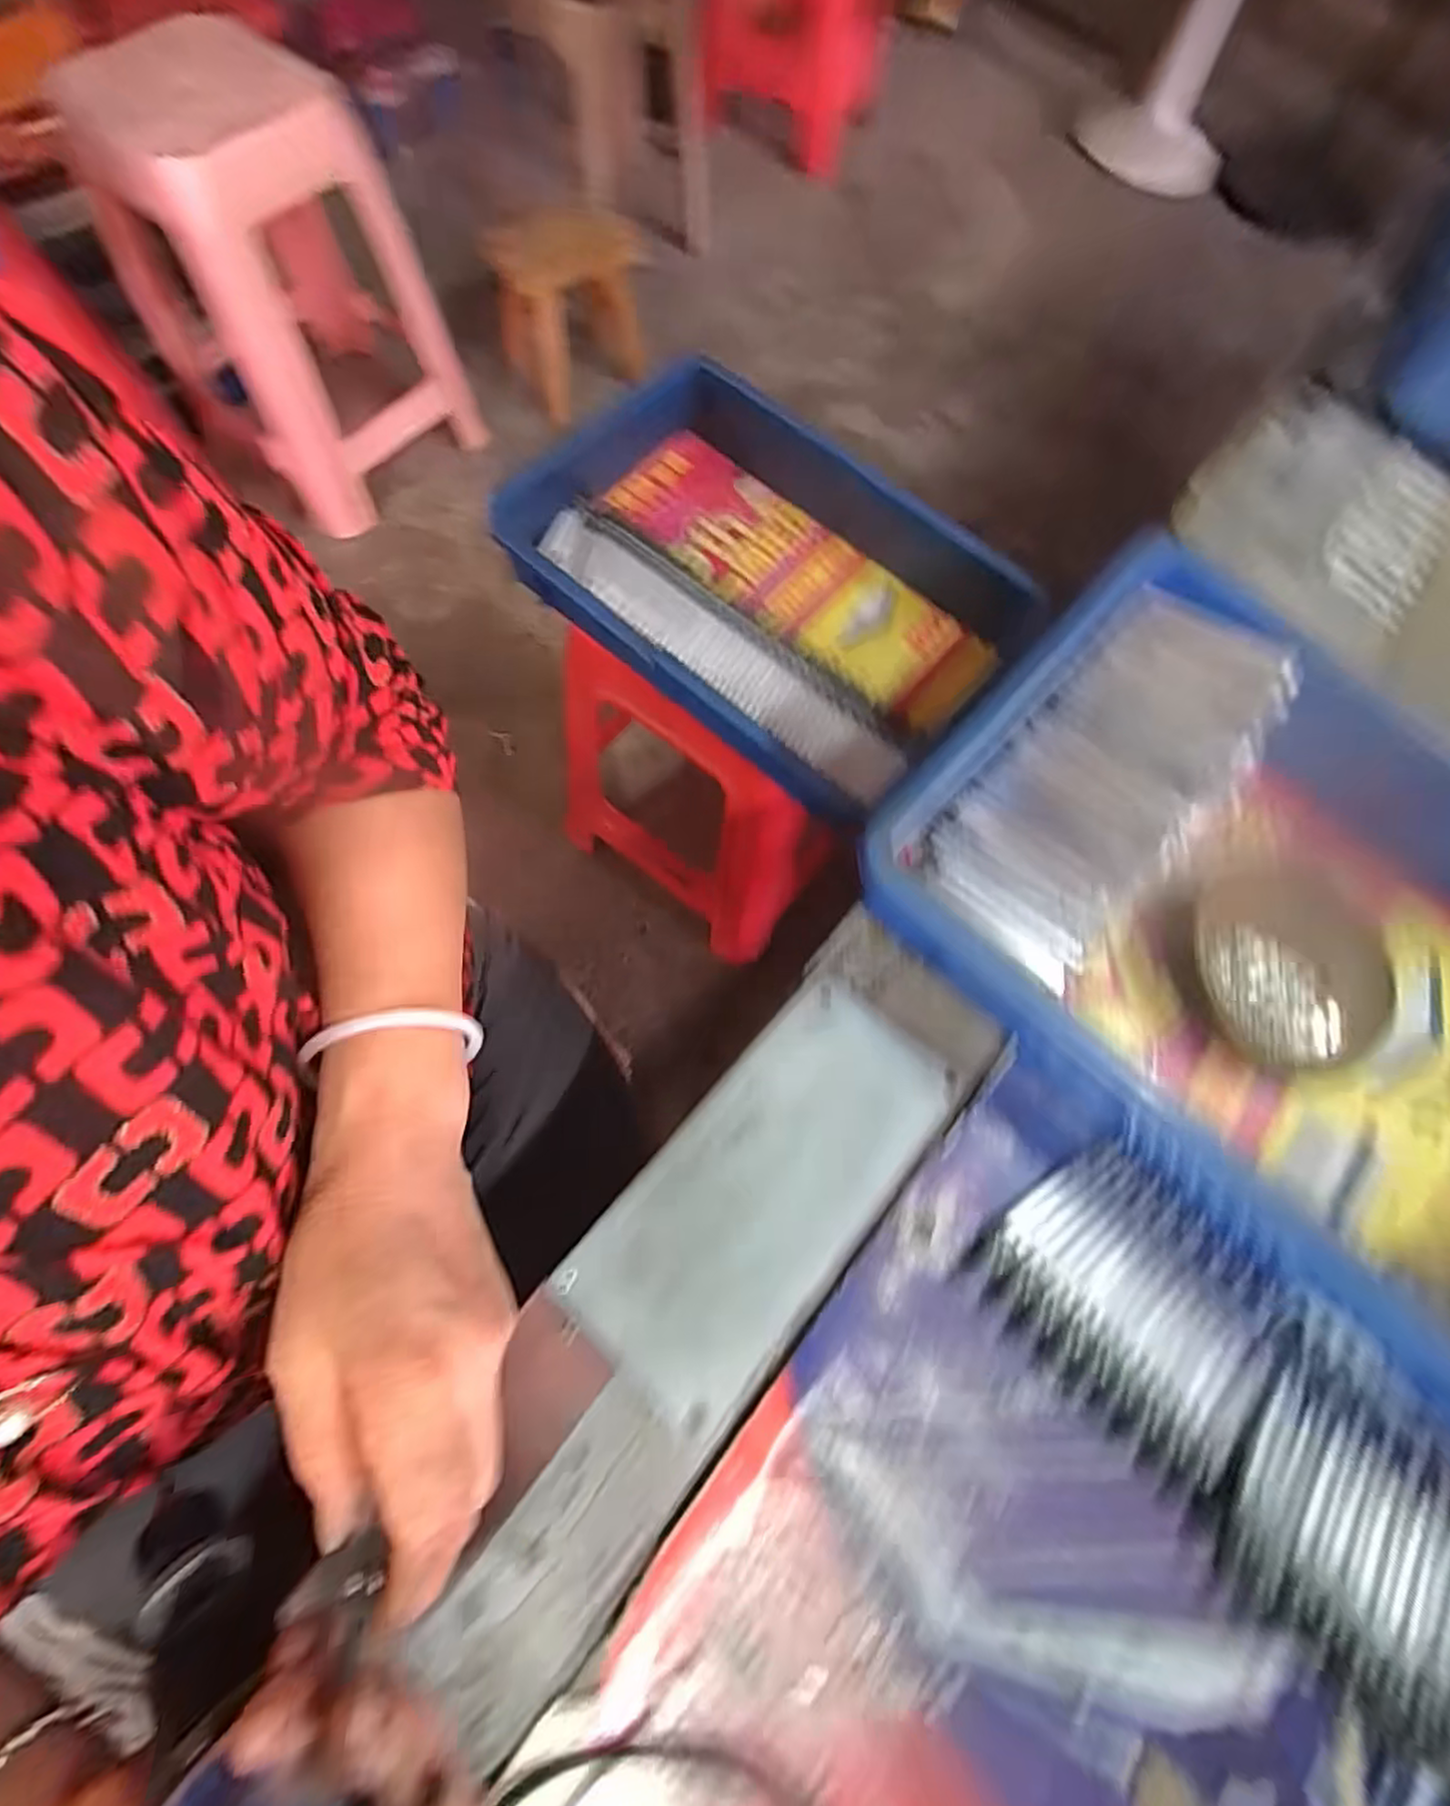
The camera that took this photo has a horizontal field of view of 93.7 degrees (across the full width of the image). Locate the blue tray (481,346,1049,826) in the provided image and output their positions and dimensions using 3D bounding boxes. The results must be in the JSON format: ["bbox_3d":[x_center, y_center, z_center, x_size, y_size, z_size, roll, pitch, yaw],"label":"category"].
[{"bbox_3d":[0.022,-0.299,0.620,0.390,0.112,0.303,43,73,10],"label":"blue tray"}]

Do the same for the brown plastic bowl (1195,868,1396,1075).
[{"bbox_3d":[0.316,0.035,0.375,0.123,0.031,0.102,-6,72,-6],"label":"brown plastic bowl"}]

